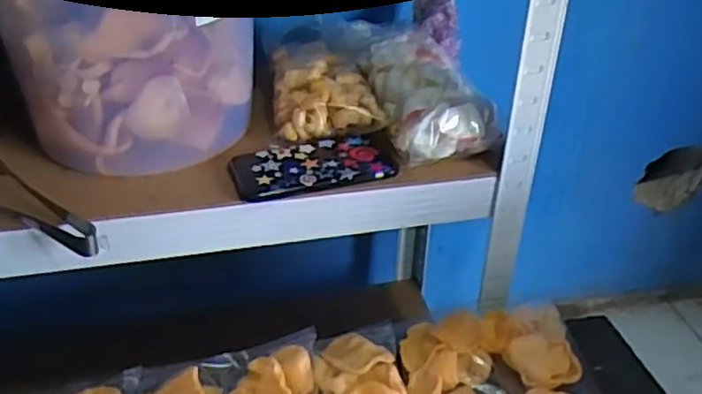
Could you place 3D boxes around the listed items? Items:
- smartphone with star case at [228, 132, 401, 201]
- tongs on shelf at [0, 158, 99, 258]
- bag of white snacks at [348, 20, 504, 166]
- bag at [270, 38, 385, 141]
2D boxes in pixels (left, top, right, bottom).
[{"bbox_3d":[-0.031,-0.032,0.625,0.155,0.014,0.075,-9,36,-14],"label":"smartphone with star case"},{"bbox_3d":[-0.280,0.009,0.570,0.163,0.040,0.067,19,39,24],"label":"tongs on shelf"},{"bbox_3d":[0.068,-0.124,0.710,0.098,0.050,0.247,-8,36,-13],"label":"bag of white snacks"},{"bbox_3d":[-0.029,-0.120,0.707,0.106,0.048,0.150,-4,35,-7],"label":"bag"}]

